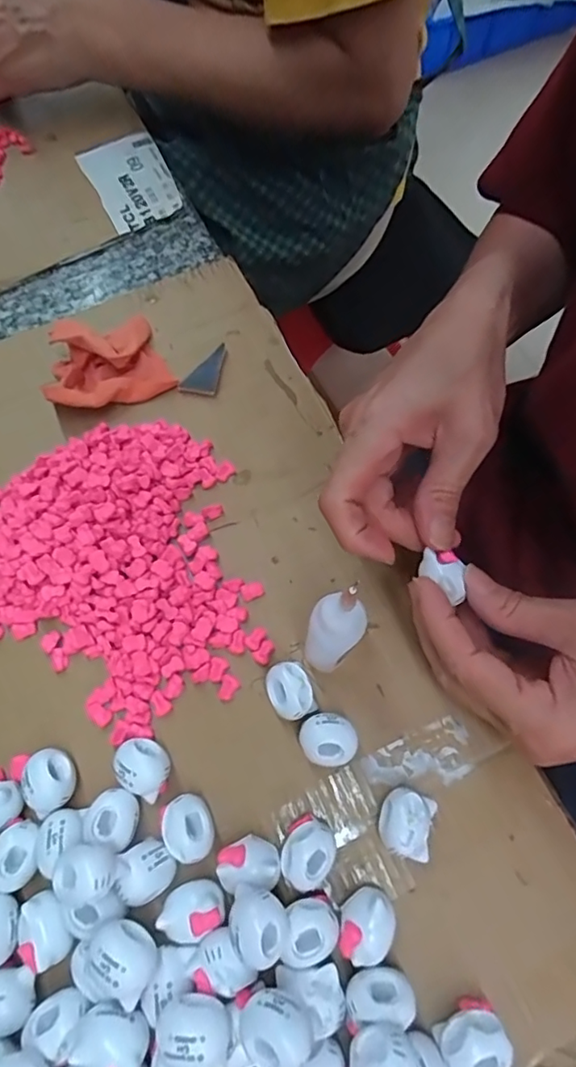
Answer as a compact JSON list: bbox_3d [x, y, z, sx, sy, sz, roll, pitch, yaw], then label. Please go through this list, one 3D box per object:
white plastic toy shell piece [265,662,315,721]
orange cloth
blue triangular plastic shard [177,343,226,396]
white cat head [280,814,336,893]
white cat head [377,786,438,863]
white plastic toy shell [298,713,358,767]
[{"bbox_3d":[0.001,0.076,0.261,0.020,0.019,0.026,-26,68,-9],"label":"white plastic toy shell piece"},{"bbox_3d":[-0.114,-0.106,0.336,0.071,0.028,0.056,-22,67,-8],"label":"orange cloth"},{"bbox_3d":[-0.053,-0.104,0.344,0.022,0.006,0.037,8,67,6],"label":"blue triangular plastic shard"},{"bbox_3d":[0.009,0.137,0.234,0.021,0.021,0.026,17,68,9],"label":"white cat head"},{"bbox_3d":[0.051,0.125,0.238,0.023,0.018,0.025,17,68,9],"label":"white cat head"},{"bbox_3d":[0.018,0.096,0.253,0.026,0.021,0.021,15,68,8],"label":"white plastic toy shell"}]

